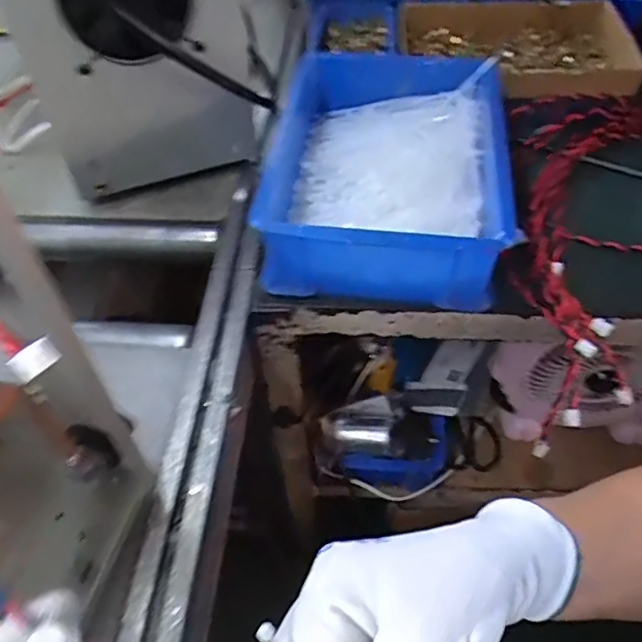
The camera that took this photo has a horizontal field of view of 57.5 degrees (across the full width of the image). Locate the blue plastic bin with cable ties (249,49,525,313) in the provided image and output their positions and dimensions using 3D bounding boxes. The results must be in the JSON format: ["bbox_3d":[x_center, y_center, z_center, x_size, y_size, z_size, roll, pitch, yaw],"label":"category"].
[{"bbox_3d":[0.063,-0.150,0.562,0.207,0.074,0.297,7,50,7],"label":"blue plastic bin with cable ties"}]

